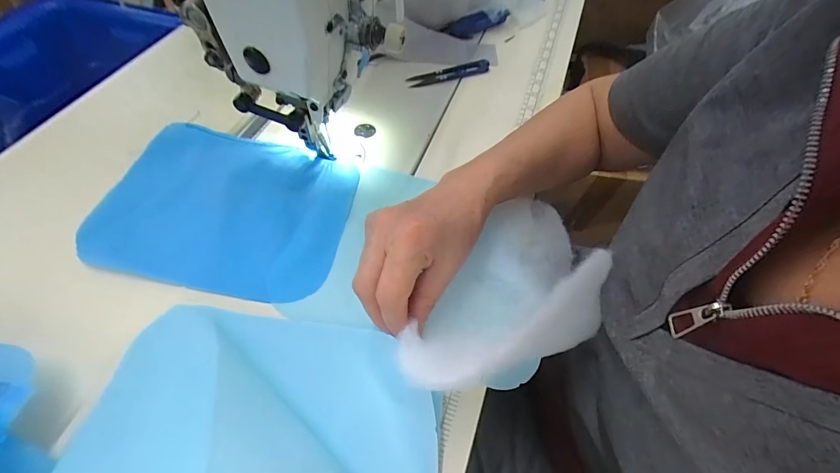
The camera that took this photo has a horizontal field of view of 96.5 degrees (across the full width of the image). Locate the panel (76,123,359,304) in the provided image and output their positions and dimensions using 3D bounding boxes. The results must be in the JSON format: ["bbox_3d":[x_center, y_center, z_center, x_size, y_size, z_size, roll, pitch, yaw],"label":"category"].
[{"bbox_3d":[-0.174,-0.029,0.345,0.208,0.009,0.163,13,60,1],"label":"panel"}]

